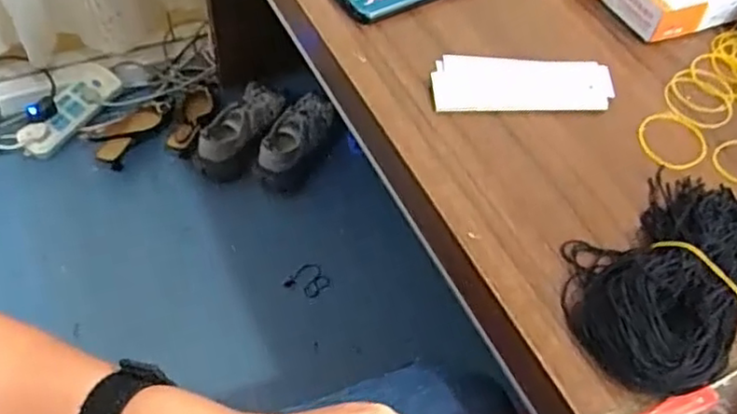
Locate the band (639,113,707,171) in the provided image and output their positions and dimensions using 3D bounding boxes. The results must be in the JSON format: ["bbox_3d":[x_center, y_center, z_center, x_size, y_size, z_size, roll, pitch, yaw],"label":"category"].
[{"bbox_3d":[0.216,-0.047,0.461,0.054,0.004,0.047,-22,59,-19],"label":"band"}]

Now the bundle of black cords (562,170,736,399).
[{"bbox_3d":[0.193,0.039,0.376,0.177,0.034,0.122,-33,63,-25],"label":"bundle of black cords"}]

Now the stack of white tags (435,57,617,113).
[{"bbox_3d":[0.113,-0.090,0.479,0.133,0.013,0.053,0,54,-5],"label":"stack of white tags"}]

